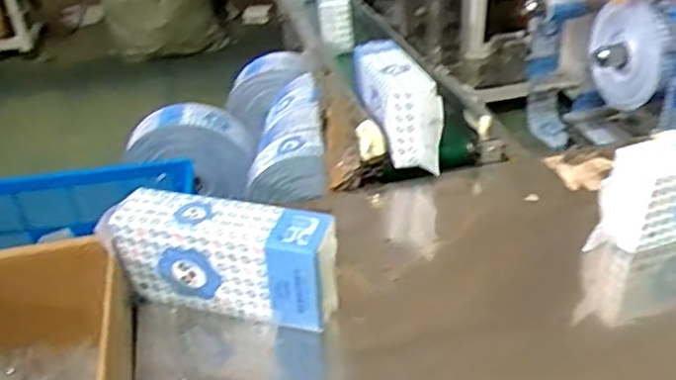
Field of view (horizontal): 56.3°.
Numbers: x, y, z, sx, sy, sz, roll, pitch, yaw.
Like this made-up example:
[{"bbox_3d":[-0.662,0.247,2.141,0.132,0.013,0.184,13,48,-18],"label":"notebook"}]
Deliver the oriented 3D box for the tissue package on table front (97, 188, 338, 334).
[{"bbox_3d":[-0.165,0.103,0.957,0.332,0.164,0.087,6,36,12],"label":"tissue package on table front"}]

